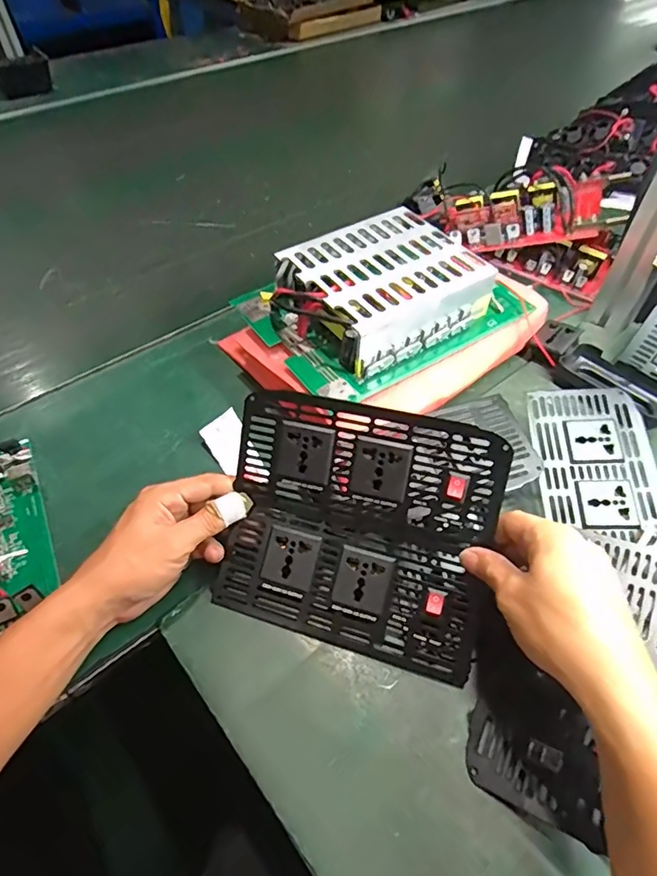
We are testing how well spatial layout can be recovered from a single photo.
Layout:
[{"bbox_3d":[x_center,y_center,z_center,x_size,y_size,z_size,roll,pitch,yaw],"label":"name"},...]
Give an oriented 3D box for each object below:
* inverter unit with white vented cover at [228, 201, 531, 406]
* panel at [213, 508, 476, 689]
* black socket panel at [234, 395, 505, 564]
[{"bbox_3d":[0.051,-0.148,0.503,0.240,0.060,0.180,-28,56,-21],"label":"inverter unit with white vented cover"},{"bbox_3d":[0.013,0.109,0.373,0.189,0.010,0.082,14,87,12],"label":"panel"},{"bbox_3d":[0.026,0.024,0.365,0.186,0.089,0.009,13,13,11],"label":"black socket panel"}]

